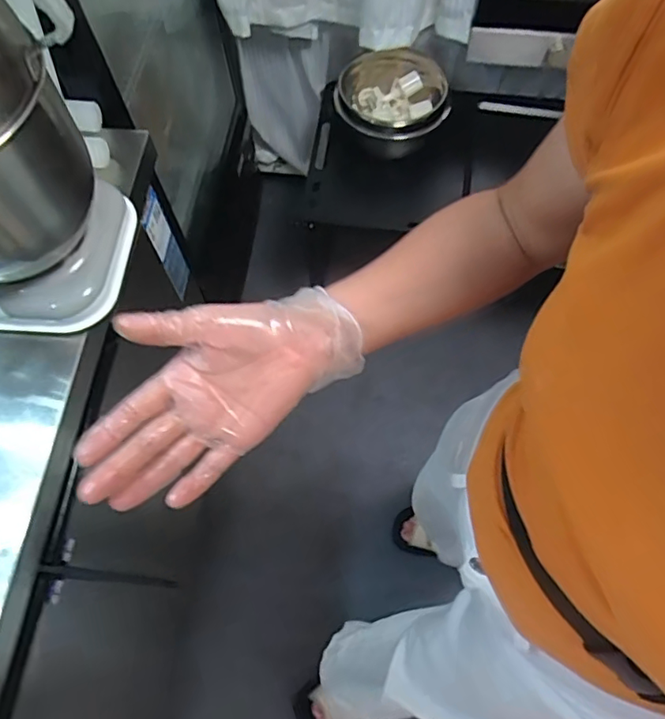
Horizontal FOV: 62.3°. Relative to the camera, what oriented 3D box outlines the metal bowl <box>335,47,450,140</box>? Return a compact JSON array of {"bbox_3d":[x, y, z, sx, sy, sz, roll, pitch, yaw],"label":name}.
[{"bbox_3d":[0.131,-0.597,1.248,0.238,0.085,0.228,0,65,0],"label":"metal bowl"}]

